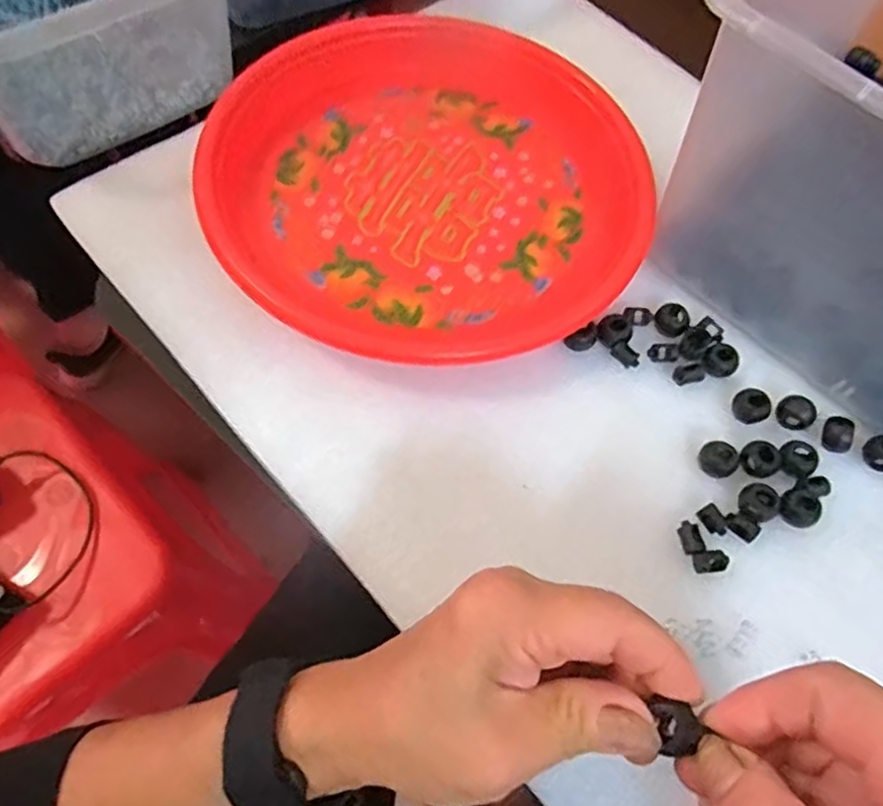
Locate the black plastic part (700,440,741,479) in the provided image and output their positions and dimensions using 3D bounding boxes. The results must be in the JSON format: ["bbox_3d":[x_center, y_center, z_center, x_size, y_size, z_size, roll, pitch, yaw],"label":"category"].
[{"bbox_3d":[0.132,0.027,0.325,0.016,0.010,0.017,2,64,-4],"label":"black plastic part"}]

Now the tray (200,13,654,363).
[{"bbox_3d":[-0.008,-0.133,0.383,0.227,0.029,0.231,0,64,-4],"label":"tray"}]

